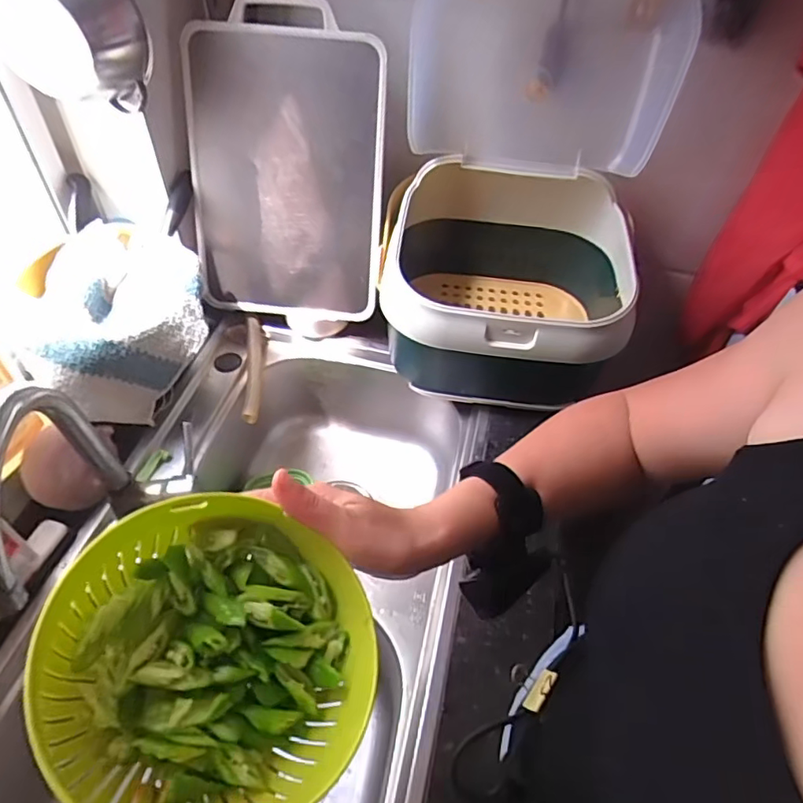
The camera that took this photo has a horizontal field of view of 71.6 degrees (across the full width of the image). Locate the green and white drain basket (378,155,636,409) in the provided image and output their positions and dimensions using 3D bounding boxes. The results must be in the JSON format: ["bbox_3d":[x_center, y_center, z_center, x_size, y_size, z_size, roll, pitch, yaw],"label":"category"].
[{"bbox_3d":[0.140,-0.161,0.737,0.329,0.208,0.288,6,51,3],"label":"green and white drain basket"}]

